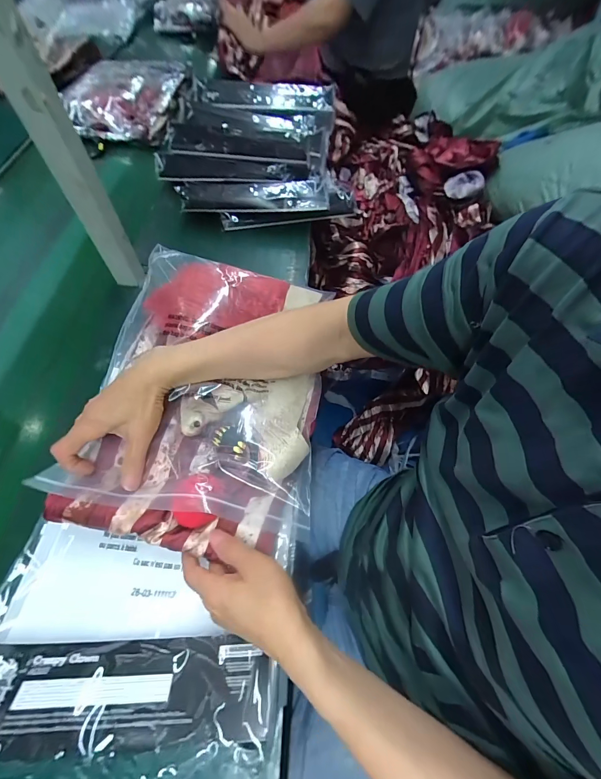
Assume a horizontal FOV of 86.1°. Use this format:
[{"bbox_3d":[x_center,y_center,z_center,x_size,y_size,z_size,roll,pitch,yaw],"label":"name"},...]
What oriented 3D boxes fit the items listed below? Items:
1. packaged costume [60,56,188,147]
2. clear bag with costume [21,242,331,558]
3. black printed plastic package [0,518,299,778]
[{"bbox_3d":[-0.490,-0.826,0.891,0.285,0.063,0.365,0,61,-1],"label":"packaged costume"},{"bbox_3d":[-0.126,-0.012,0.418,0.294,0.064,0.378,5,61,2],"label":"clear bag with costume"},{"bbox_3d":[-0.170,0.247,0.324,0.295,0.022,0.182,5,43,1],"label":"black printed plastic package"}]

